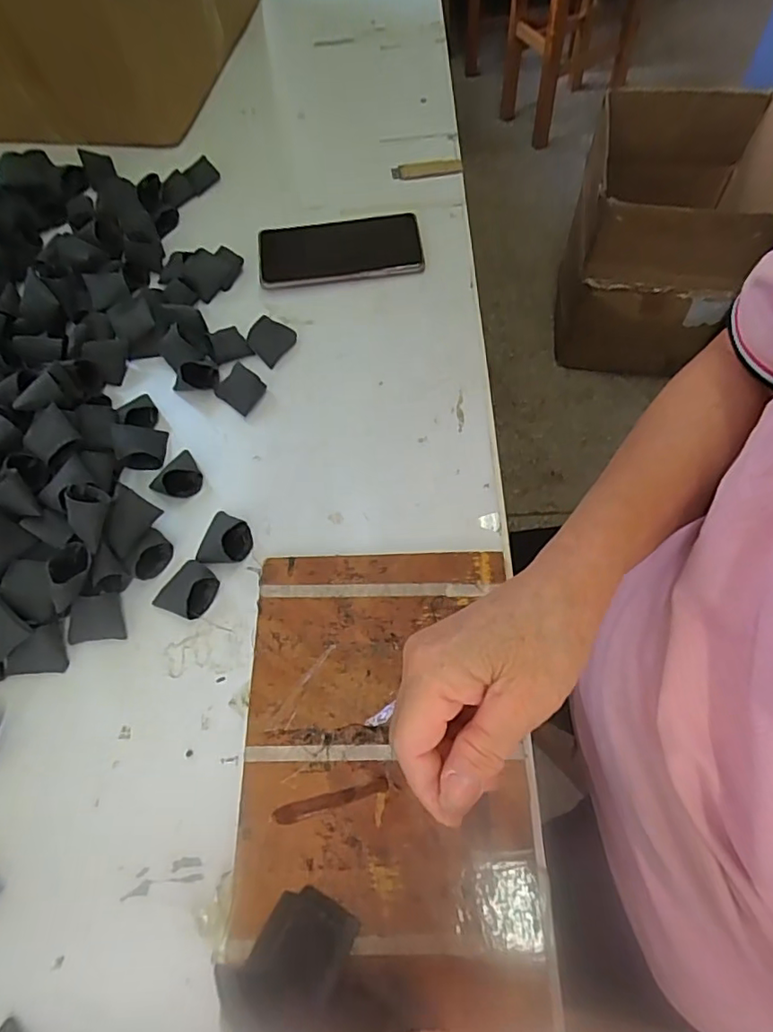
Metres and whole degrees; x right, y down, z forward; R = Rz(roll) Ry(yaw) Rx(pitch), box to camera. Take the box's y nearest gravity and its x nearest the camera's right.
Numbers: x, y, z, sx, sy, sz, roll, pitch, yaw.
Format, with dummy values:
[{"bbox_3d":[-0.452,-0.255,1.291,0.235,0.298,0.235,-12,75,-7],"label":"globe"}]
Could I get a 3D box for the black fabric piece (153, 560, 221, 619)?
[{"bbox_3d":[-0.147,0.054,0.408,0.037,0.021,0.041,31,71,17],"label":"black fabric piece"}]

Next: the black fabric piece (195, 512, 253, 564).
[{"bbox_3d":[-0.123,0.017,0.426,0.039,0.019,0.041,15,67,10],"label":"black fabric piece"}]

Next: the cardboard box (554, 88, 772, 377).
[{"bbox_3d":[0.604,-0.606,1.240,0.349,0.457,0.399,10,65,10],"label":"cardboard box"}]

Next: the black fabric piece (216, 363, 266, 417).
[{"bbox_3d":[-0.127,-0.112,0.486,0.036,0.015,0.037,35,72,18],"label":"black fabric piece"}]

